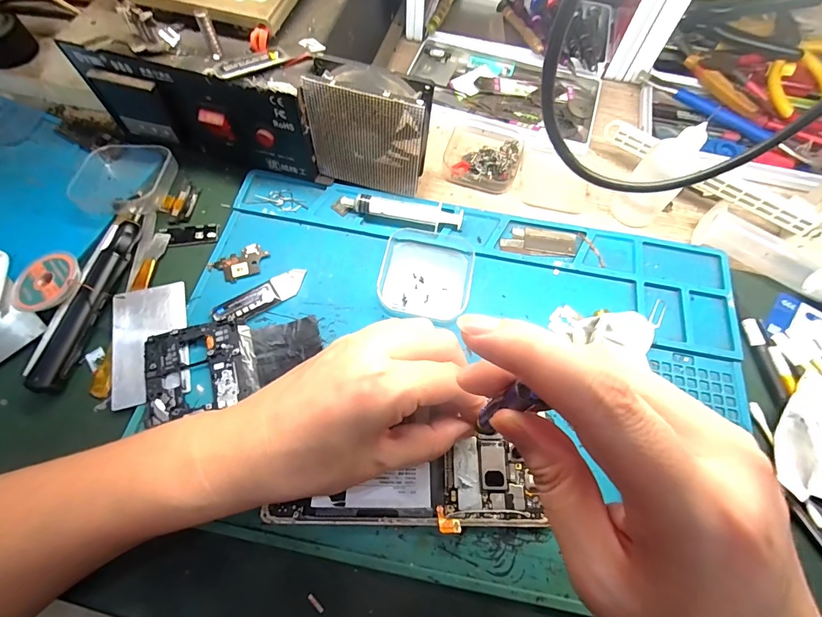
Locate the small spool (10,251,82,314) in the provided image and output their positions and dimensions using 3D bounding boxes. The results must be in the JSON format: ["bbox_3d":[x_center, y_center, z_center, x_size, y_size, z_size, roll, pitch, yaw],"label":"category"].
[{"bbox_3d":[-0.242,-0.017,0.257,0.042,0.011,0.044,1,66,-1],"label":"small spool"}]

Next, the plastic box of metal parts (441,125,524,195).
[{"bbox_3d":[0.061,-0.131,0.329,0.063,0.020,0.061,19,67,6],"label":"plastic box of metal parts"}]

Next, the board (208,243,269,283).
[{"bbox_3d":[-0.123,-0.032,0.279,0.038,0.004,0.023,-34,71,-15],"label":"board"}]

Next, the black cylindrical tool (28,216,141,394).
[{"bbox_3d":[-0.211,-0.006,0.257,0.014,0.014,0.122,10,66,3],"label":"black cylindrical tool"}]

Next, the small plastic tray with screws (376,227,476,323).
[{"bbox_3d":[0.012,-0.027,0.277,0.062,0.014,0.071,12,66,3],"label":"small plastic tray with screws"}]

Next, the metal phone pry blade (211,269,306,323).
[{"bbox_3d":[-0.103,-0.009,0.268,0.064,0.005,0.020,-34,71,-15],"label":"metal phone pry blade"}]

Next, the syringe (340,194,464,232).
[{"bbox_3d":[-0.007,-0.073,0.293,0.091,0.015,0.014,5,66,1],"label":"syringe"}]

